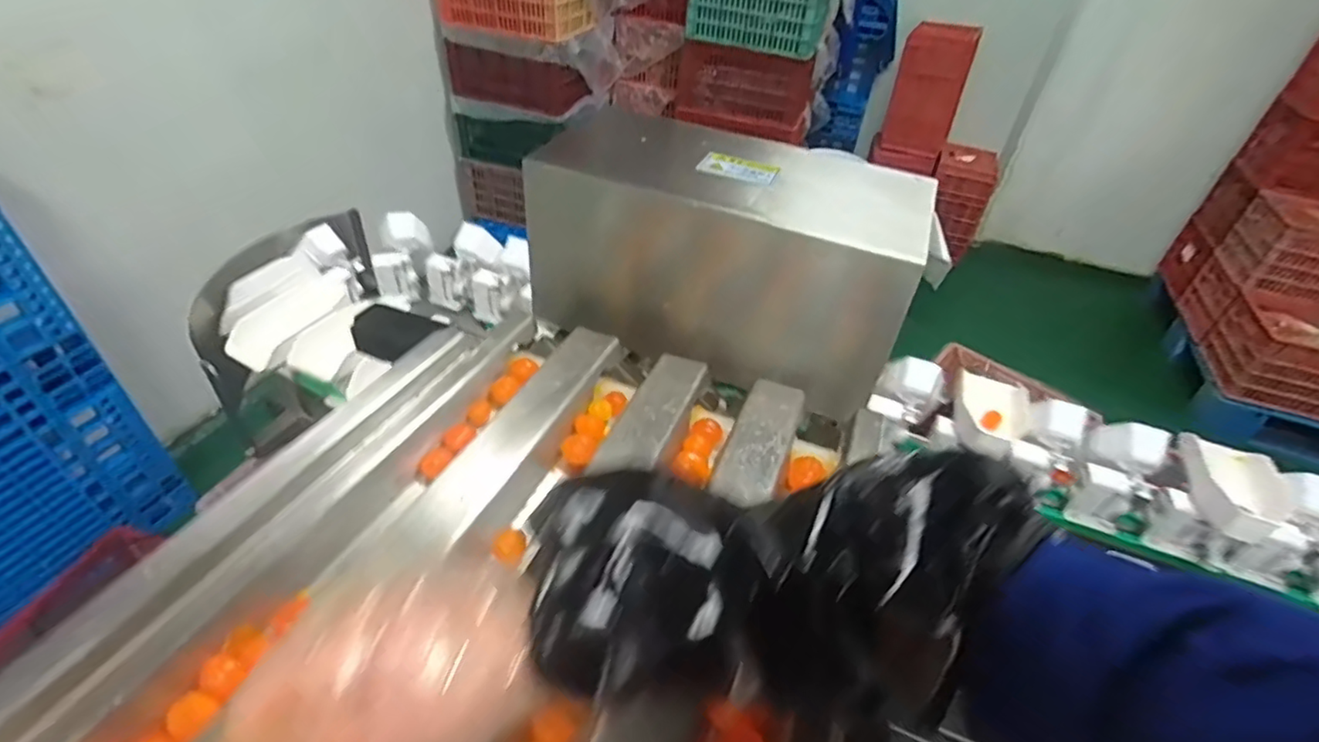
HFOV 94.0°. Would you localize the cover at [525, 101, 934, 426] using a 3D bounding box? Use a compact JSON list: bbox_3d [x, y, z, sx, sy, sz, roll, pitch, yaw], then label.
[{"bbox_3d":[0.071,-0.134,0.752,0.425,0.234,0.199,16,43,12],"label":"cover"}]

